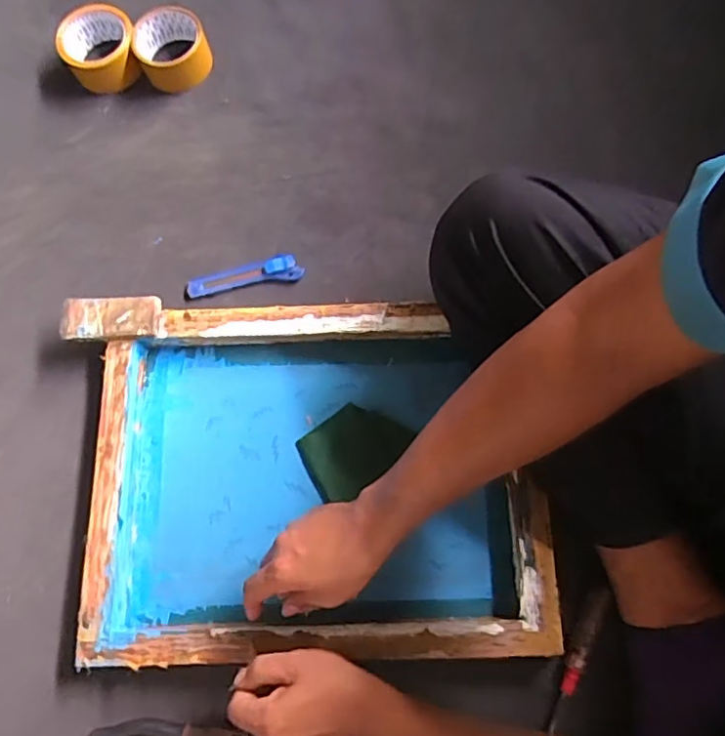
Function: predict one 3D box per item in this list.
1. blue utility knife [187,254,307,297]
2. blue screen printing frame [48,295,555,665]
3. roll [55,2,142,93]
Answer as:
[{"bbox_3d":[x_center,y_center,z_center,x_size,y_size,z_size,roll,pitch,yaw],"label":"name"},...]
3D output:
[{"bbox_3d":[-0.139,-0.110,0.695,0.135,0.013,0.030,-8,76,-1],"label":"blue utility knife"},{"bbox_3d":[-0.053,0.103,0.607,0.449,0.043,0.353,-3,76,0],"label":"blue screen printing frame"},{"bbox_3d":[-0.330,-0.404,0.747,0.097,0.051,0.107,-33,78,-7],"label":"roll"}]

